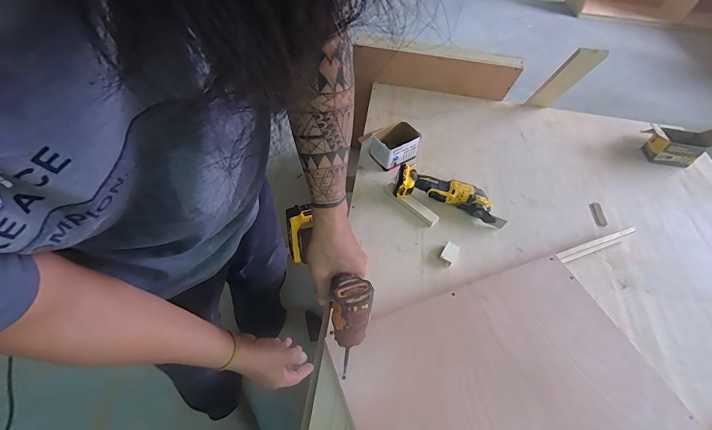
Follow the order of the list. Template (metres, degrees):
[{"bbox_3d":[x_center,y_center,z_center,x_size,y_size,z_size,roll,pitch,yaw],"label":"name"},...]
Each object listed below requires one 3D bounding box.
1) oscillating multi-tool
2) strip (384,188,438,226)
[{"bbox_3d":[0.261,-0.055,0.944,0.306,0.075,0.103,17,52,7],"label":"oscillating multi-tool"},{"bbox_3d":[0.151,-0.031,0.945,0.036,0.015,0.170,-36,63,-29],"label":"strip"}]

